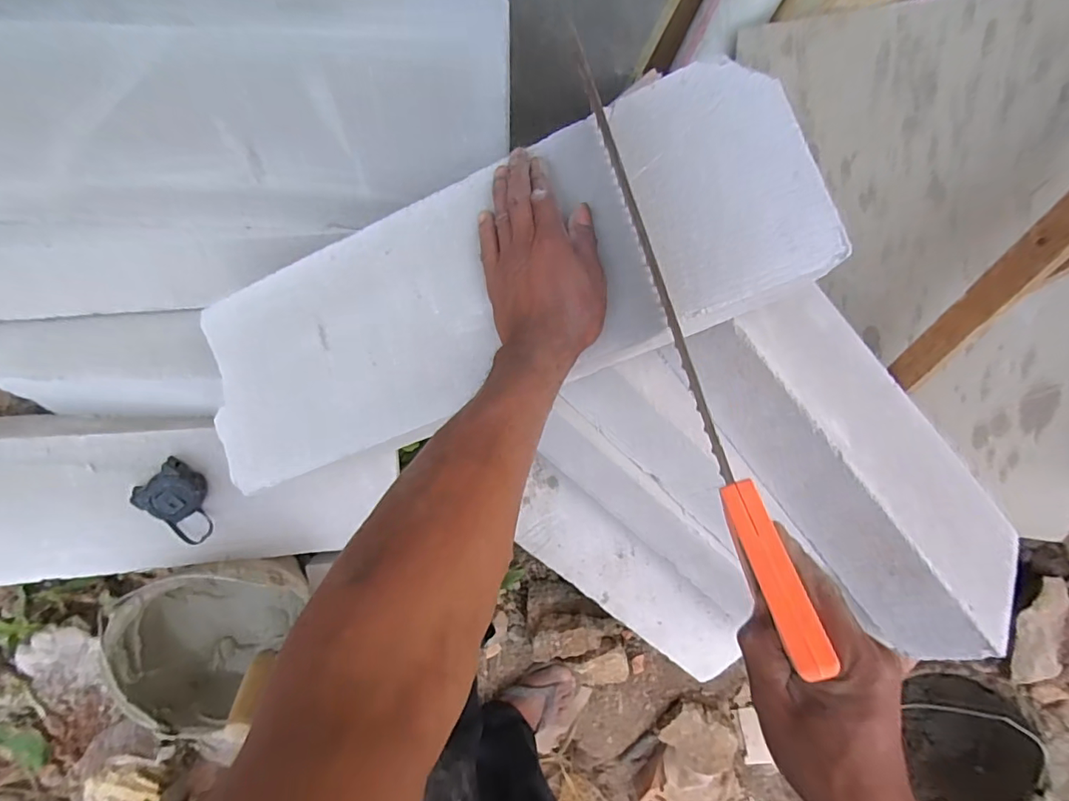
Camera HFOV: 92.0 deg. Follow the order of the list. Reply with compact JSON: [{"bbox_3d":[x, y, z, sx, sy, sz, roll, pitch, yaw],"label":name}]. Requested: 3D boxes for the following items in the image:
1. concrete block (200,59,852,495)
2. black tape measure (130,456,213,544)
[{"bbox_3d":[-0.042,-0.102,0.496,0.567,0.108,0.198,-20,93,12],"label":"concrete block"},{"bbox_3d":[-0.452,0.133,0.666,0.072,0.031,0.109,-42,117,-18],"label":"black tape measure"}]

